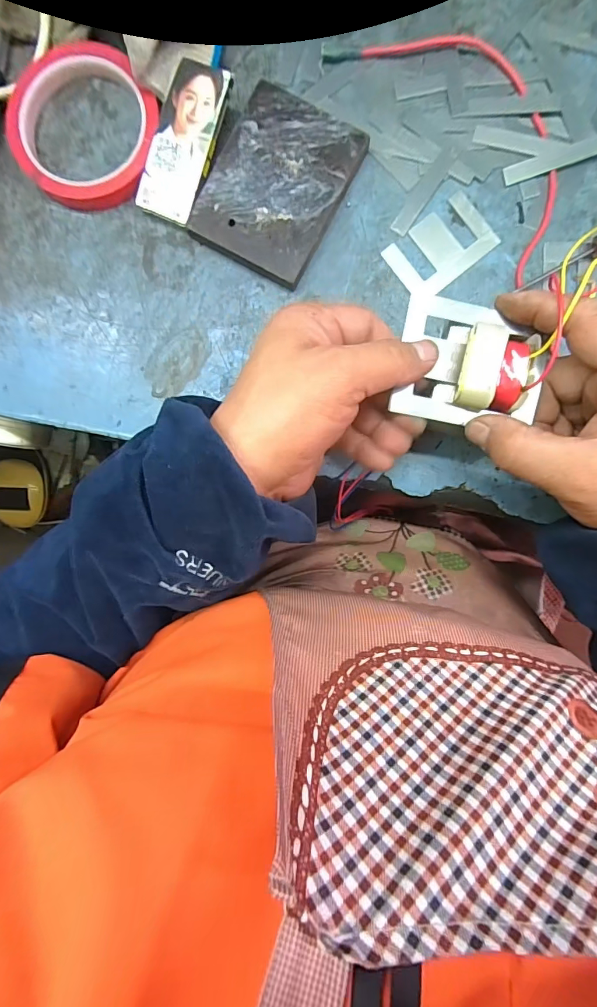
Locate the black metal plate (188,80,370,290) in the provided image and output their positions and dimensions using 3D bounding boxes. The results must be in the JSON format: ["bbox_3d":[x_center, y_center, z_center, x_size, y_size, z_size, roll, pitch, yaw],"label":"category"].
[{"bbox_3d":[-0.014,-0.205,0.285,0.082,0.013,0.103,28,93,1],"label":"black metal plate"}]

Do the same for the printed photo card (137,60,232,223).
[{"bbox_3d":[-0.073,-0.227,0.277,0.037,0.004,0.086,23,104,3],"label":"printed photo card"}]

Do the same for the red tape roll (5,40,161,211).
[{"bbox_3d":[-0.139,-0.245,0.285,0.096,0.016,0.096,0,92,2],"label":"red tape roll"}]

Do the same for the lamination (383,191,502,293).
[{"bbox_3d":[0.095,-0.169,0.287,0.065,0.004,0.043,-37,91,3],"label":"lamination"}]

